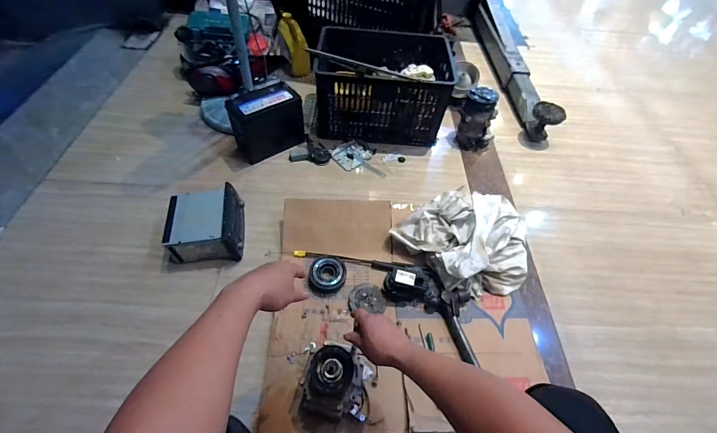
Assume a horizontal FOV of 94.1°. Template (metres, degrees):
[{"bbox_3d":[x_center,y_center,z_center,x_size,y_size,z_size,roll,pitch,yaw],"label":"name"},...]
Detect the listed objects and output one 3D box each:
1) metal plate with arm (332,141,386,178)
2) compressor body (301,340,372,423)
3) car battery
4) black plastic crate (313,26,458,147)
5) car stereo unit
[{"bbox_3d":[-0.001,-0.208,1.261,0.140,0.020,0.203,-27,60,-22],"label":"metal plate with arm"},{"bbox_3d":[-0.042,0.352,0.717,0.136,0.174,0.133,2,53,-3],"label":"compressor body"},{"bbox_3d":[-0.333,-0.345,1.223,0.243,0.204,0.138,-33,63,-26],"label":"car battery"},{"bbox_3d":[0.091,-0.536,1.355,0.492,0.270,0.411,3,53,-3],"label":"black plastic crate"},{"bbox_3d":[-0.445,0.015,0.975,0.195,0.096,0.207,-5,54,-8],"label":"car stereo unit"}]

